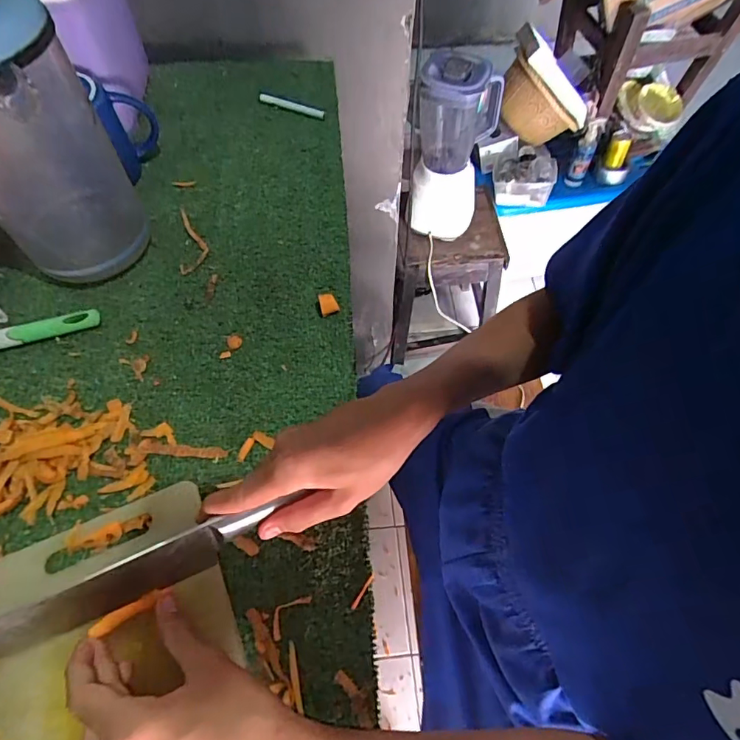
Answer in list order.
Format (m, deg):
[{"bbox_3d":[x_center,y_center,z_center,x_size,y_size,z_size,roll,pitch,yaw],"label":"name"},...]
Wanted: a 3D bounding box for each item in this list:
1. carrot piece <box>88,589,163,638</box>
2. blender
[{"bbox_3d":[-0.157,0.157,0.315,0.045,0.007,0.009,-27,62,-18],"label":"carrot piece"},{"bbox_3d":[0.186,-0.485,1.097,0.153,0.381,0.175,15,60,9],"label":"blender"}]

